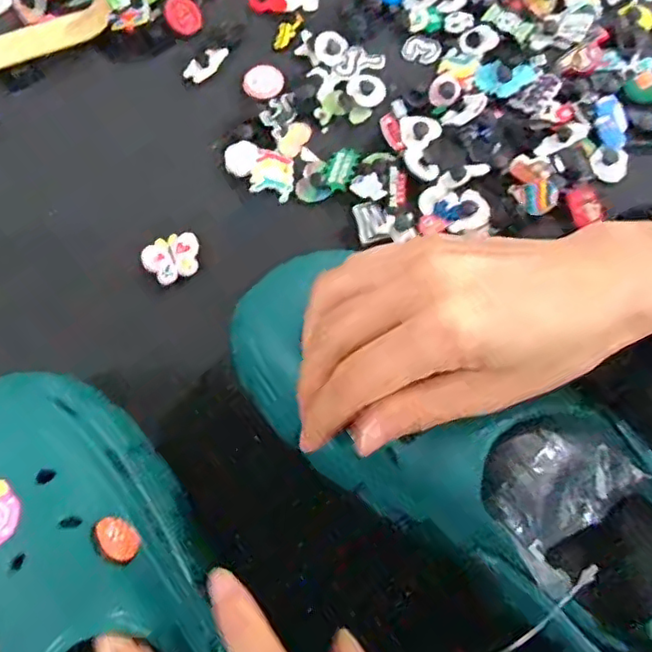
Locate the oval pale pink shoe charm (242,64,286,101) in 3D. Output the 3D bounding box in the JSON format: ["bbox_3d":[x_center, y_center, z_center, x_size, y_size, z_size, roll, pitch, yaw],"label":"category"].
[{"bbox_3d":[-0.044,-0.171,0.426,0.027,0.004,0.030,32,76,9],"label":"oval pale pink shoe charm"}]

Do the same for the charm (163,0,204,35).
[{"bbox_3d":[-0.103,-0.224,0.439,0.024,0.005,0.031,-20,75,-6],"label":"charm"}]

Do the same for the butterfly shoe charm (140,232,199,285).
[{"bbox_3d":[-0.097,-0.043,0.389,0.035,0.009,0.029,-27,76,-8],"label":"butterfly shoe charm"}]

